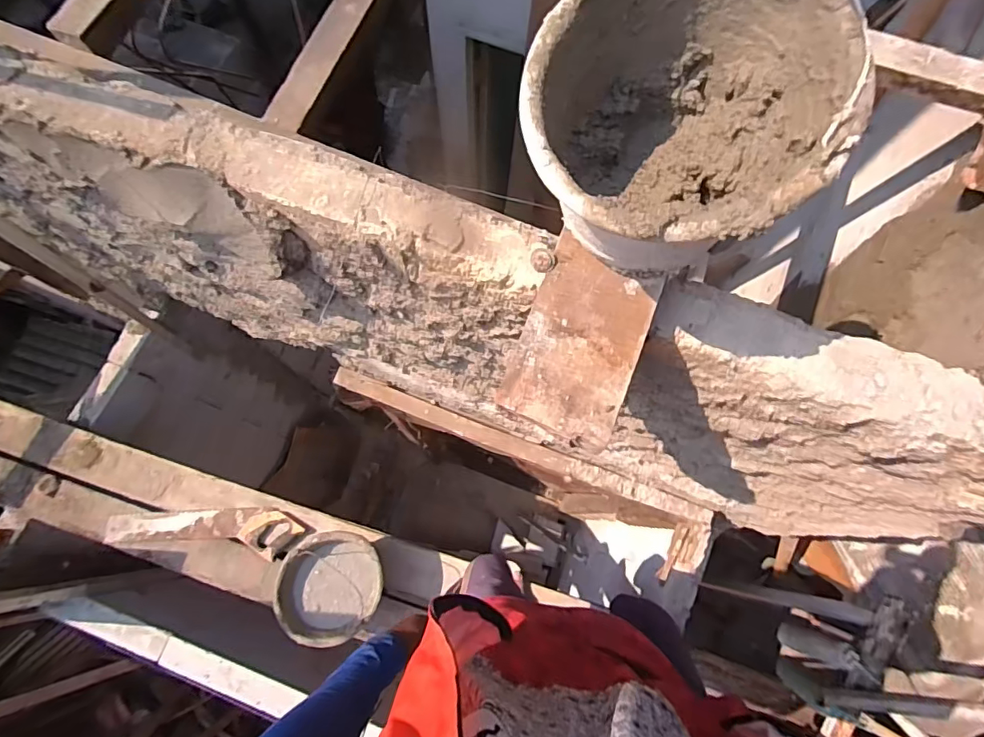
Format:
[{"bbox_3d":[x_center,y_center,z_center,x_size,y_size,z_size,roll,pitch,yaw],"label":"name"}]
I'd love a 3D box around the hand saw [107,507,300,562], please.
[{"bbox_3d":[-0.757,0.432,1.374,0.513,0.033,0.126,1,74,-1],"label":"hand saw"}]

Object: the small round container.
[{"bbox_3d":[-0.382,0.522,1.235,0.227,0.096,0.245,0,74,-1],"label":"small round container"}]

